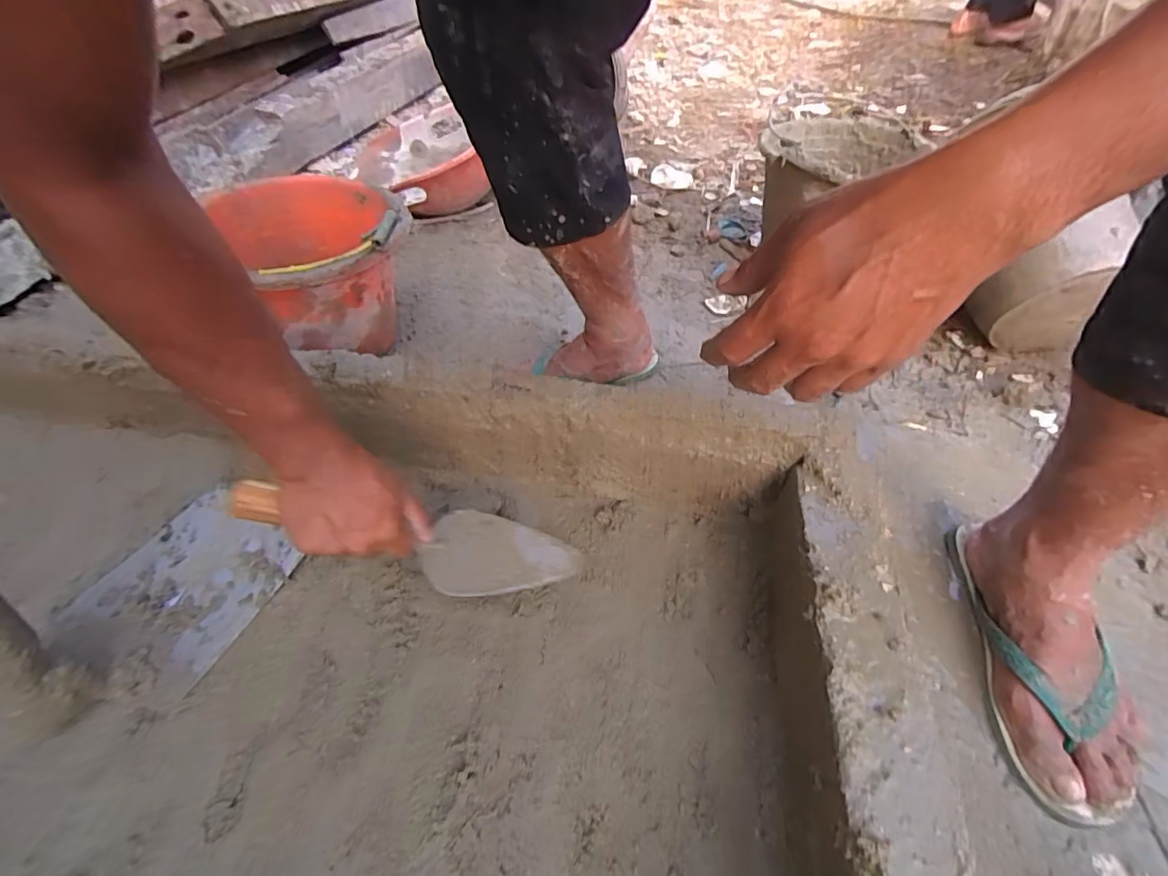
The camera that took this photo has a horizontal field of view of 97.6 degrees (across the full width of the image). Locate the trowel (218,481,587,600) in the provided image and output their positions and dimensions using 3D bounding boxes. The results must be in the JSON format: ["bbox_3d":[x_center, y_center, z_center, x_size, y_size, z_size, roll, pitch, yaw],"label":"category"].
[{"bbox_3d":[-0.159,0.094,0.506,0.318,0.073,0.087,18,45,-24],"label":"trowel"}]

